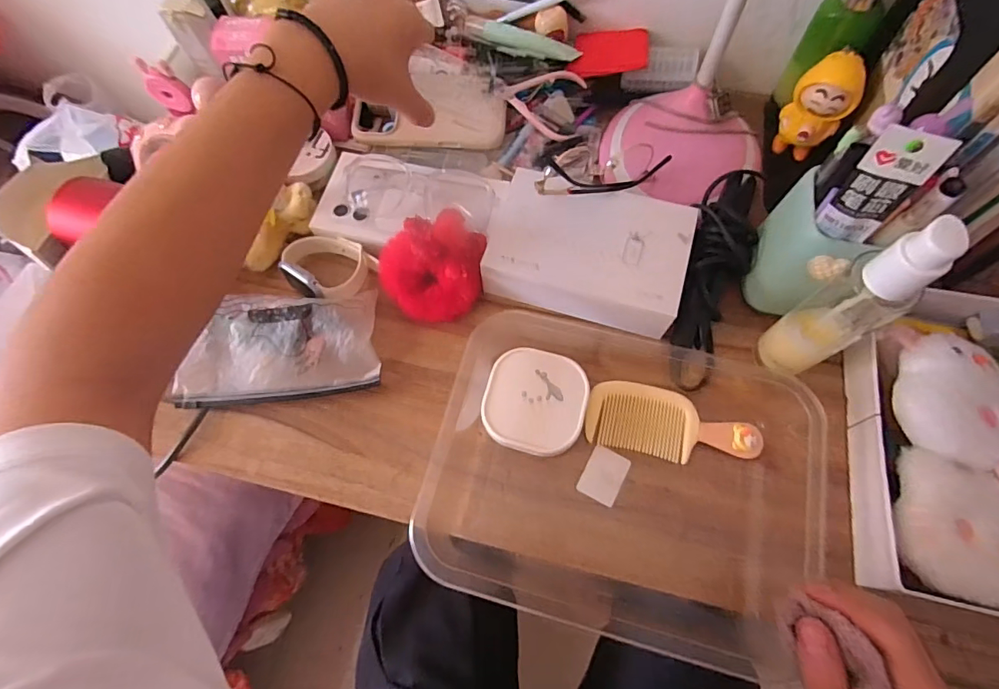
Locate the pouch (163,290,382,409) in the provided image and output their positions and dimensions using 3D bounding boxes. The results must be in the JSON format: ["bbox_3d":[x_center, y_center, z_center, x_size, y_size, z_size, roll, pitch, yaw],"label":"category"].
[{"bbox_3d":[-0.187,0.001,0.413,0.162,0.032,0.085,-7,69,-1],"label":"pouch"}]

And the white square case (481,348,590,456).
[{"bbox_3d":[0.029,0.047,0.390,0.078,0.025,0.079,13,70,7],"label":"white square case"}]

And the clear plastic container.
[{"bbox_3d":[0.090,0.089,0.362,0.266,0.042,0.222,13,70,7],"label":"clear plastic container"}]

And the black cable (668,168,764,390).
[{"bbox_3d":[0.183,-0.065,0.409,0.053,0.043,0.198,21,71,10],"label":"black cable"}]

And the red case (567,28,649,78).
[{"bbox_3d":[0.109,-0.288,0.478,0.072,0.006,0.064,5,63,14],"label":"red case"}]

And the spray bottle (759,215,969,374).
[{"bbox_3d":[0.232,-0.022,0.325,0.035,0.168,0.040,-31,71,-10],"label":"spray bottle"}]

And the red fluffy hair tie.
[{"bbox_3d":[-0.055,-0.066,0.408,0.086,0.056,0.075,-26,70,-8],"label":"red fluffy hair tie"}]

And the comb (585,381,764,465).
[{"bbox_3d":[0.136,0.064,0.384,0.129,0.014,0.053,12,70,6],"label":"comb"}]

